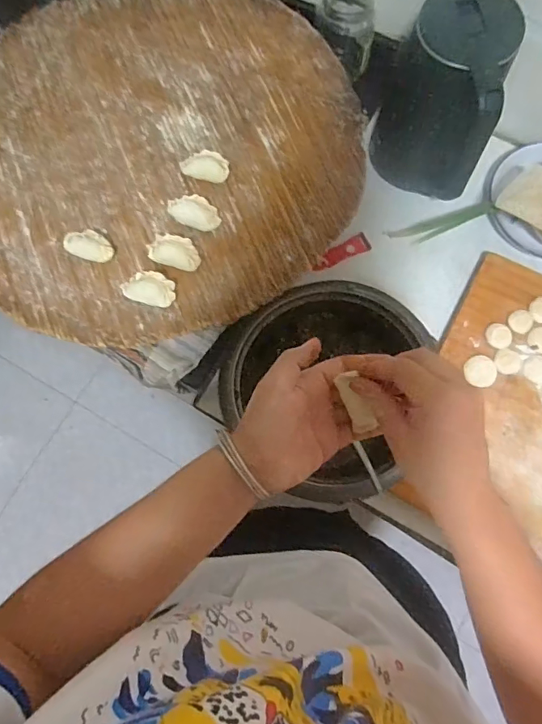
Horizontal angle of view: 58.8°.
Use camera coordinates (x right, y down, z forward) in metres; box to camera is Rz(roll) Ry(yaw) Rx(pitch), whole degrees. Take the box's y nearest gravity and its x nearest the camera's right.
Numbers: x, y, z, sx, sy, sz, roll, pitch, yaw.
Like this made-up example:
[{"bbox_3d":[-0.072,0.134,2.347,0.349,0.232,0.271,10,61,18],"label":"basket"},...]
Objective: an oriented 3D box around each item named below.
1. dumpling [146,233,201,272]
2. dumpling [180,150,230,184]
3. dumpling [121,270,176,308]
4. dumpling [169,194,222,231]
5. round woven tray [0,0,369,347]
[{"bbox_3d":[-0.104,-0.116,0.522,0.055,0.022,0.034,14,77,5],"label":"dumpling"},{"bbox_3d":[-0.075,-0.223,0.547,0.055,0.021,0.028,17,77,5],"label":"dumpling"},{"bbox_3d":[-0.128,-0.076,0.509,0.054,0.024,0.034,21,77,6],"label":"dumpling"},{"bbox_3d":[-0.084,-0.165,0.534,0.057,0.020,0.031,26,78,7],"label":"dumpling"},{"bbox_3d":[-0.146,-0.271,0.568,0.486,0.032,0.492,0,76,1],"label":"round woven tray"}]

